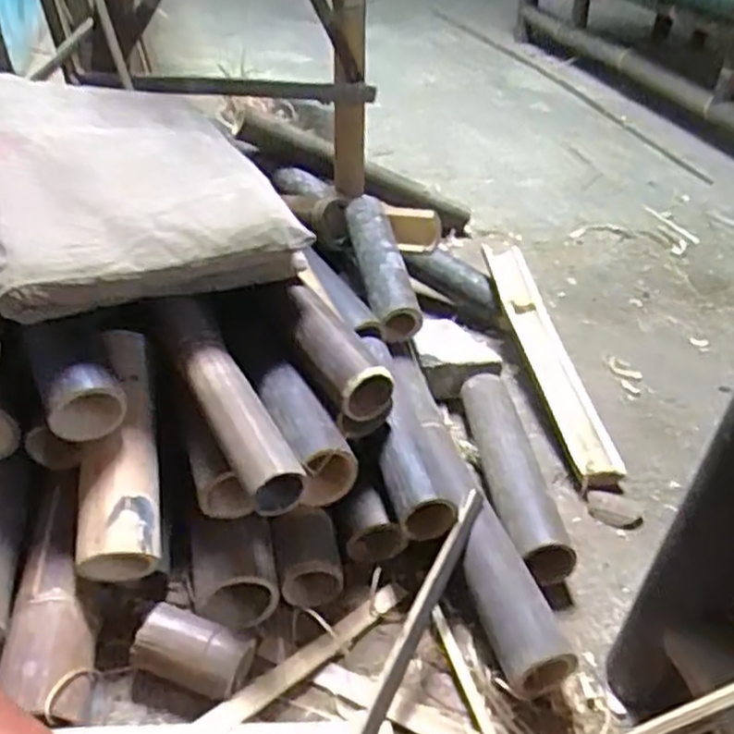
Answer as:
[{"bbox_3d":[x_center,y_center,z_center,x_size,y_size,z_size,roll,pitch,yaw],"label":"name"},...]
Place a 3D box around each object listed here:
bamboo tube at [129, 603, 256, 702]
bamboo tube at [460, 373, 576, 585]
[{"bbox_3d":[-0.151,0.253,0.649,0.094,0.057,0.056,15,36,11],"label":"bamboo tube"},{"bbox_3d":[0.165,0.119,0.880,0.068,0.066,0.301,0,36,-9],"label":"bamboo tube"}]

